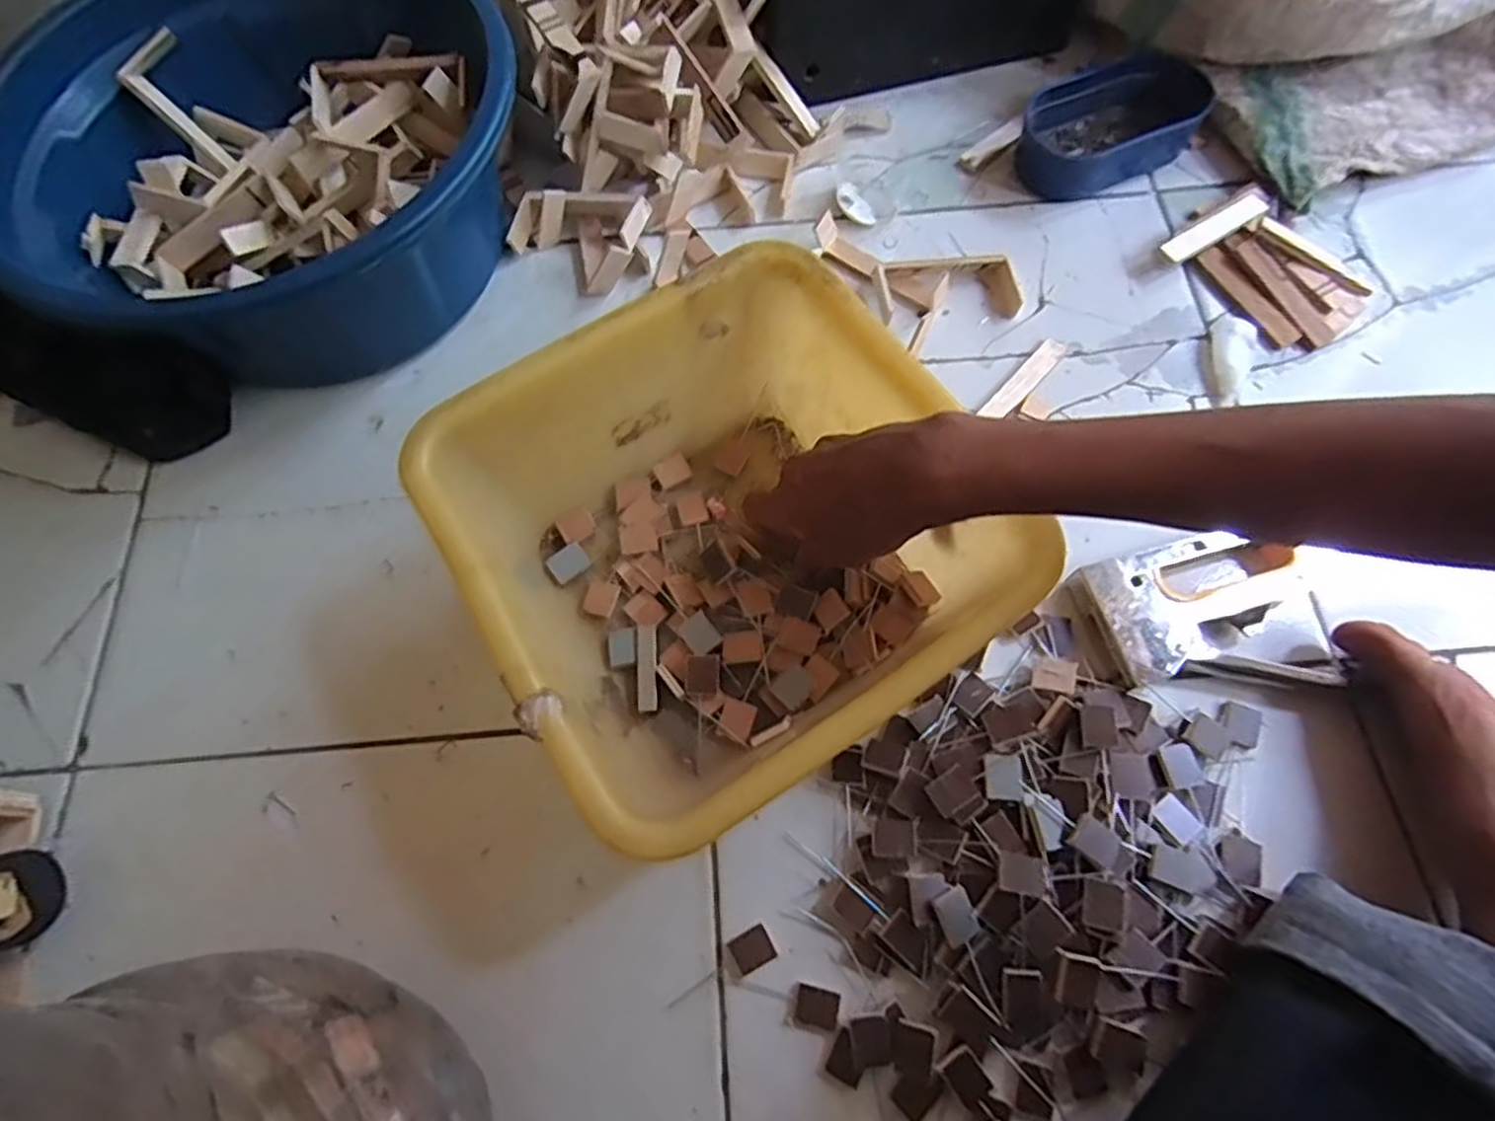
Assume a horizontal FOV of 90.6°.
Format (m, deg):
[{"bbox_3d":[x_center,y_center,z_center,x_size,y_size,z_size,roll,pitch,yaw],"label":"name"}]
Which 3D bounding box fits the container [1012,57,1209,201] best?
[{"bbox_3d":[0.298,-0.352,0.604,0.146,0.050,0.088,-25,70,-6],"label":"container"}]

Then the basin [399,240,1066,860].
[{"bbox_3d":[-0.013,-0.012,0.435,0.261,0.120,0.269,-33,71,-9],"label":"basin"}]

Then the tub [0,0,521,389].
[{"bbox_3d":[-0.314,-0.275,0.542,0.316,0.135,0.291,-1,69,2],"label":"tub"}]

